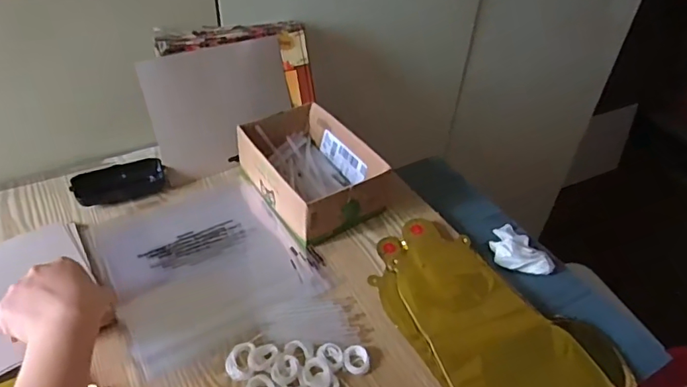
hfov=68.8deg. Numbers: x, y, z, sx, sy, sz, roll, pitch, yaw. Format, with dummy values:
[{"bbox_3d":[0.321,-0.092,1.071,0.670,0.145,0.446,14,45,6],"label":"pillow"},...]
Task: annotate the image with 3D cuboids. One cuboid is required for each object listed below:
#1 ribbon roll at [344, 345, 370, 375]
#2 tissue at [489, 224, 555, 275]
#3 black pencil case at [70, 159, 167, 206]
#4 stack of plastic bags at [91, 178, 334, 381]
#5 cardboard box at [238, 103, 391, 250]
[{"bbox_3d":[0.013,0.159,0.482,0.025,0.007,0.026,2,42,-2],"label":"ribbon roll"},{"bbox_3d":[0.211,0.067,0.618,0.058,0.029,0.086,-12,44,-18],"label":"tissue"},{"bbox_3d":[-0.294,-0.016,0.661,0.110,0.026,0.052,-21,47,-25],"label":"black pencil case"},{"bbox_3d":[-0.157,0.074,0.574,0.204,0.009,0.233,-22,48,-26],"label":"stack of plastic bags"},{"bbox_3d":[-0.047,-0.034,0.652,0.136,0.069,0.190,-26,50,-30],"label":"cardboard box"}]

